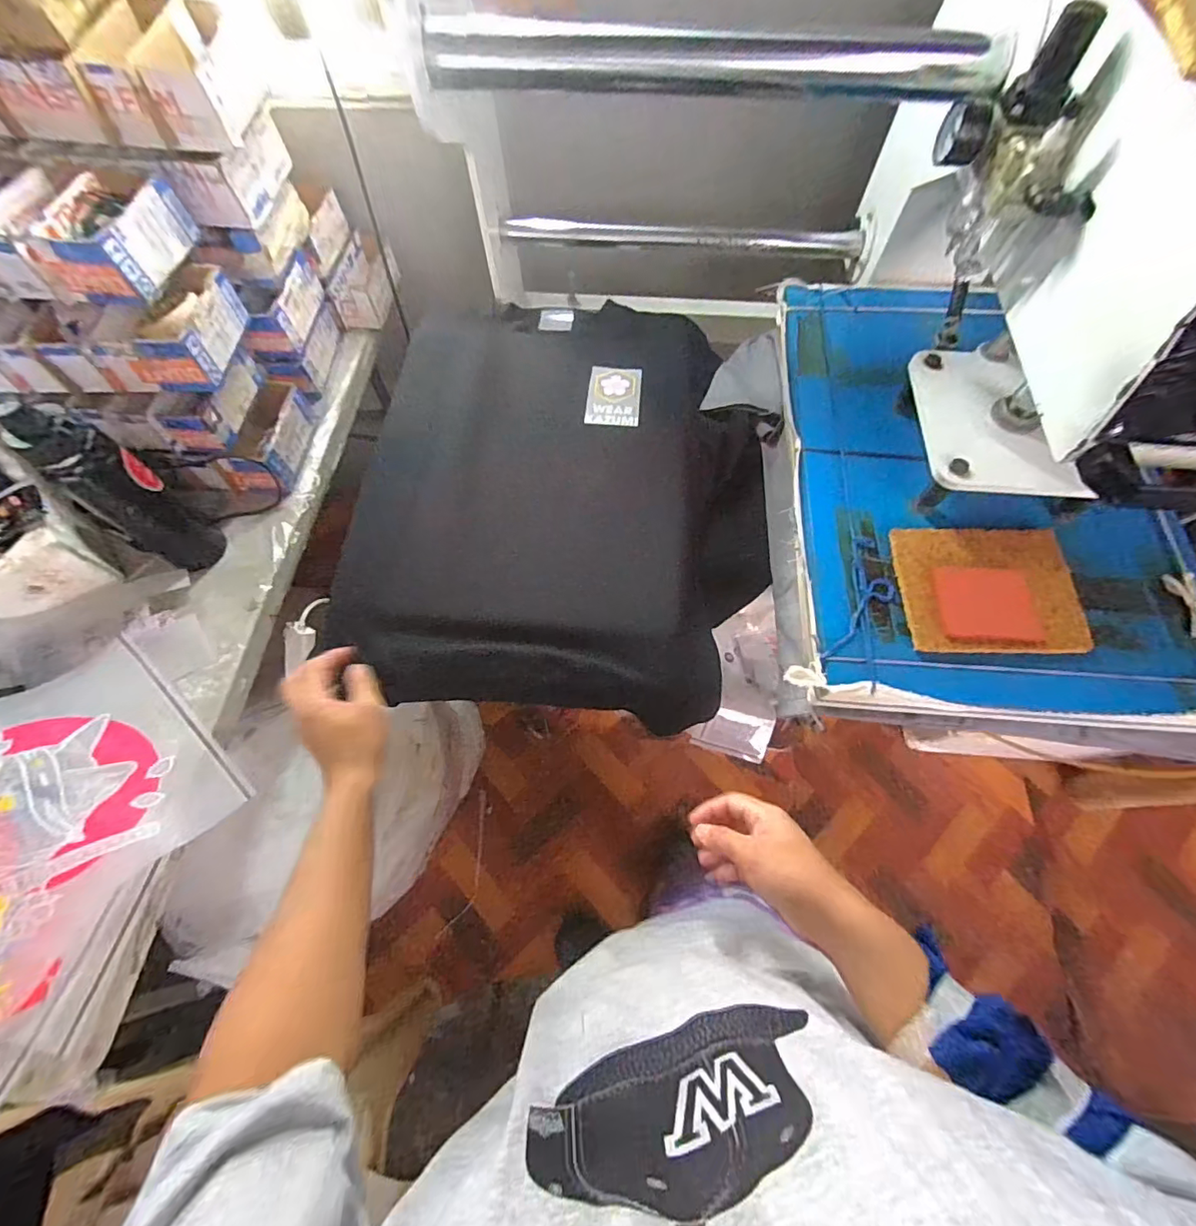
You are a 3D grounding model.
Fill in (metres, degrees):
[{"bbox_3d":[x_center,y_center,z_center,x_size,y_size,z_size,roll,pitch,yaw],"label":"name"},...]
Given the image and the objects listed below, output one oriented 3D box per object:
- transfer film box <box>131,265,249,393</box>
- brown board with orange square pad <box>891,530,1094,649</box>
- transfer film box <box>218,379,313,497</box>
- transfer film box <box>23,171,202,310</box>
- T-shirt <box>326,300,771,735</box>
[{"bbox_3d":[-0.543,-0.380,0.685,0.092,0.076,0.170,0,66,0],"label":"transfer film box"},{"bbox_3d":[0.399,-0.028,0.526,0.164,0.017,0.136,2,66,1],"label":"brown board with orange square pad"},{"bbox_3d":[-0.529,-0.284,0.832,0.096,0.083,0.189,3,66,1],"label":"transfer film box"},{"bbox_3d":[-0.590,-0.464,0.640,0.113,0.076,0.166,-1,66,0],"label":"transfer film box"},{"bbox_3d":[-0.038,-0.179,0.708,0.517,0.080,0.615,2,66,1],"label":"T-shirt"}]

